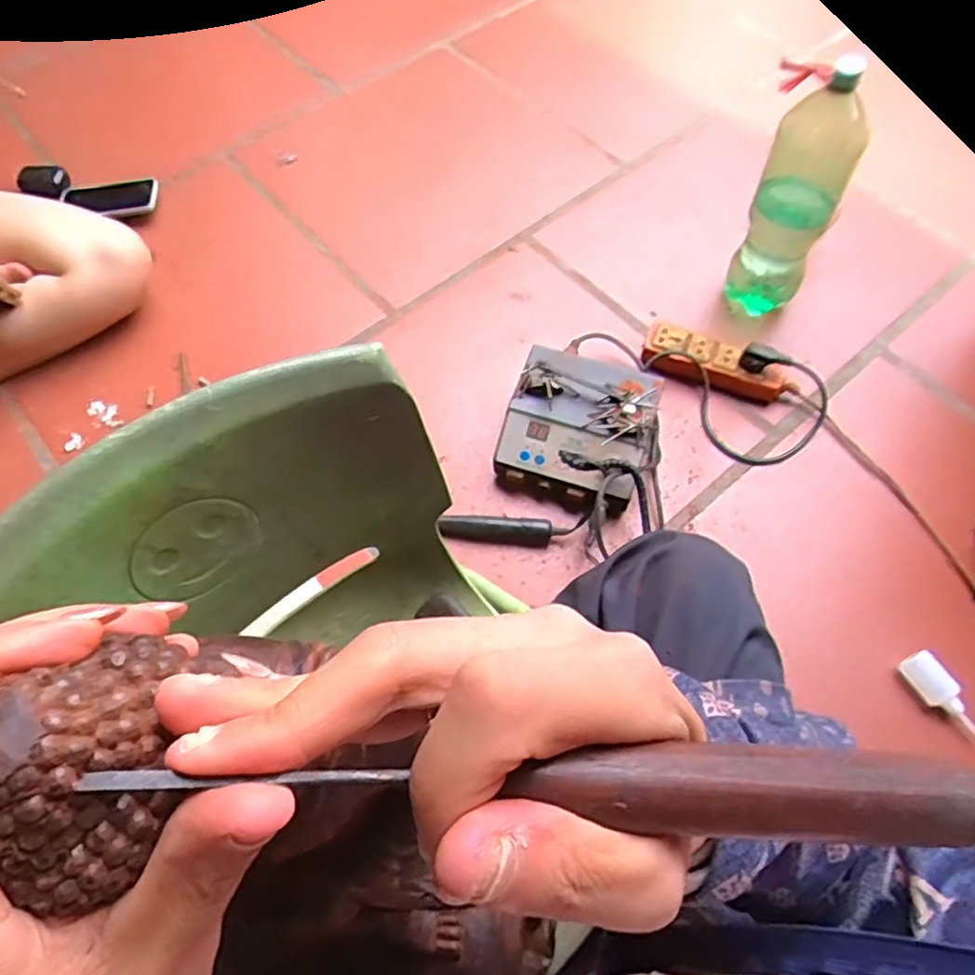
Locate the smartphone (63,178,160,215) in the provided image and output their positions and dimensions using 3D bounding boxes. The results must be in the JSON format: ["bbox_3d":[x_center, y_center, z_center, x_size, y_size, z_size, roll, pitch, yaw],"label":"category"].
[{"bbox_3d":[-0.608,-0.463,1.053,0.151,0.013,0.078,-5,69,3],"label":"smartphone"}]

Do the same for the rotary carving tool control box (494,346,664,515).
[{"bbox_3d":[0.118,-0.081,0.819,0.183,0.089,0.200,15,64,10],"label":"rotary carving tool control box"}]

